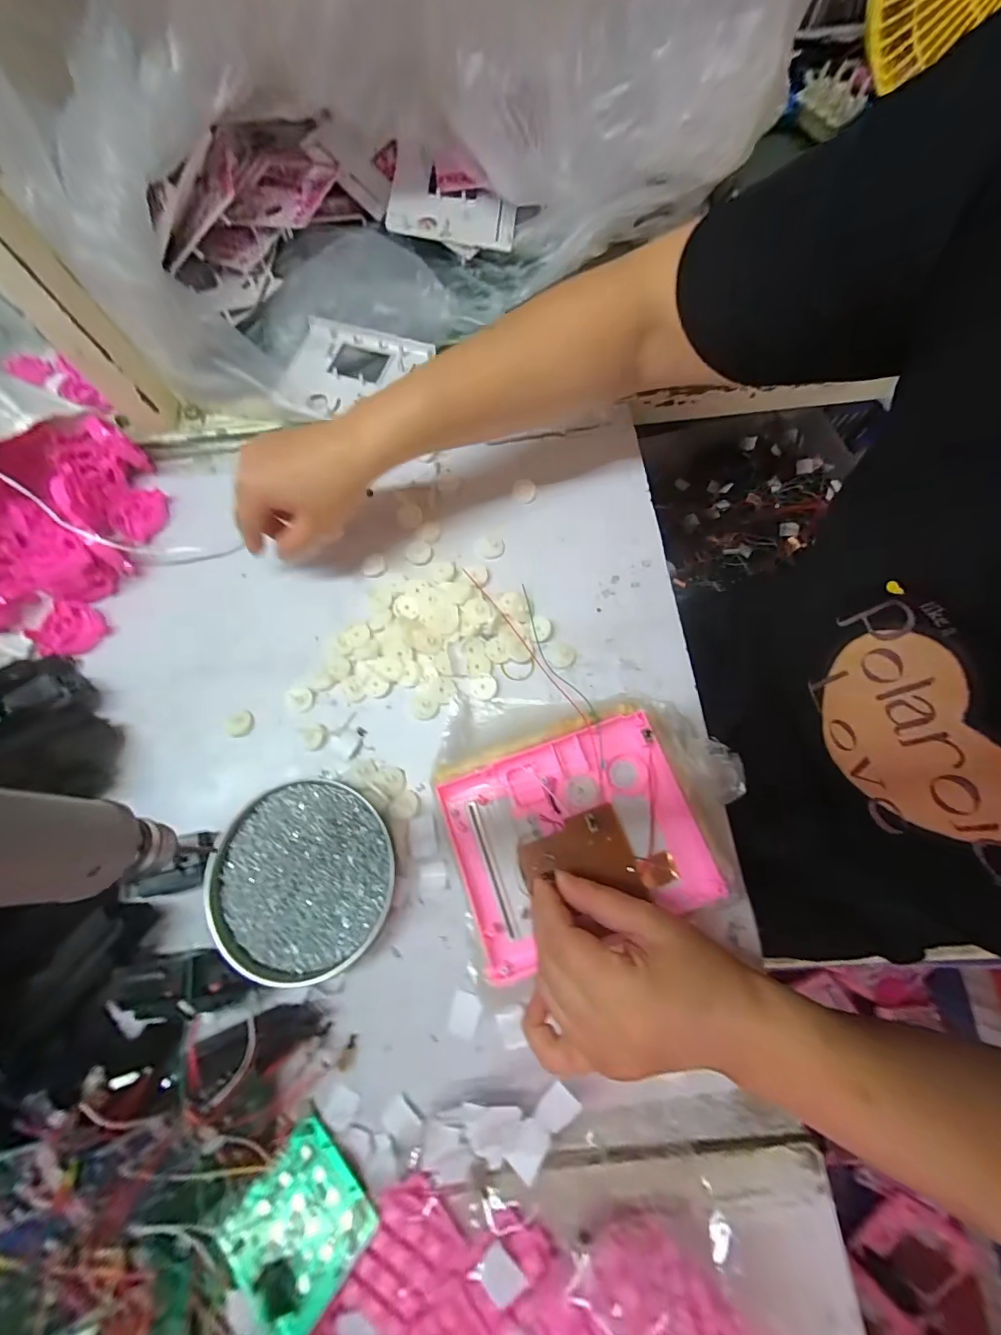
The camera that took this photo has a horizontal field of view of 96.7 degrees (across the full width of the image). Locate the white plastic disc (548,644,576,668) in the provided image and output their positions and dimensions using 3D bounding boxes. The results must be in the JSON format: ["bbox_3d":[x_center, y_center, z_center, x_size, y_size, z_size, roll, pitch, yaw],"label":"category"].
[{"bbox_3d":[0.054,-0.011,0.386,0.023,0.004,0.021,0,75,1],"label":"white plastic disc"}]

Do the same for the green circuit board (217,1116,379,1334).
[{"bbox_3d":[-0.120,0.330,0.263,0.070,0.012,0.063,30,55,26],"label":"green circuit board"}]

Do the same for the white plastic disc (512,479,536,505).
[{"bbox_3d":[0.023,-0.171,0.432,0.022,0.004,0.027,-3,75,0],"label":"white plastic disc"}]

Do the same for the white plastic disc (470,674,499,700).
[{"bbox_3d":[-0.015,0.017,0.376,0.022,0.005,0.020,-2,80,11],"label":"white plastic disc"}]

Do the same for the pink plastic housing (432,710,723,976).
[{"bbox_3d":[0.052,0.118,0.315,0.166,0.020,0.132,-18,76,-4],"label":"pink plastic housing"}]

